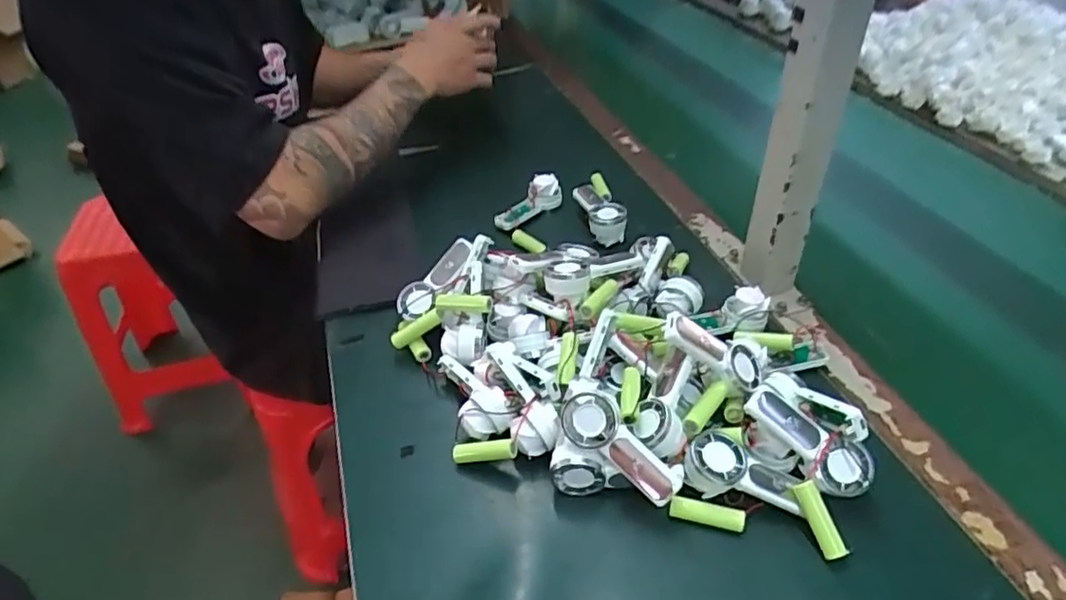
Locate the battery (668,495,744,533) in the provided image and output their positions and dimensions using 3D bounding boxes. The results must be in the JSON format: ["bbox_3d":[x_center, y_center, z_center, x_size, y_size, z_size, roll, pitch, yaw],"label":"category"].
[{"bbox_3d":[0.122,0.150,0.450,0.051,0.016,0.013,9,39,12],"label":"battery"}]

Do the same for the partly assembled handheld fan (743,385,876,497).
[{"bbox_3d":[0.193,0.097,0.452,0.094,0.029,0.033,40,50,13],"label":"partly assembled handheld fan"}]

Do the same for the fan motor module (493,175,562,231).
[{"bbox_3d":[-0.006,-0.112,0.762,0.087,0.042,0.027,-36,44,0],"label":"fan motor module"}]

